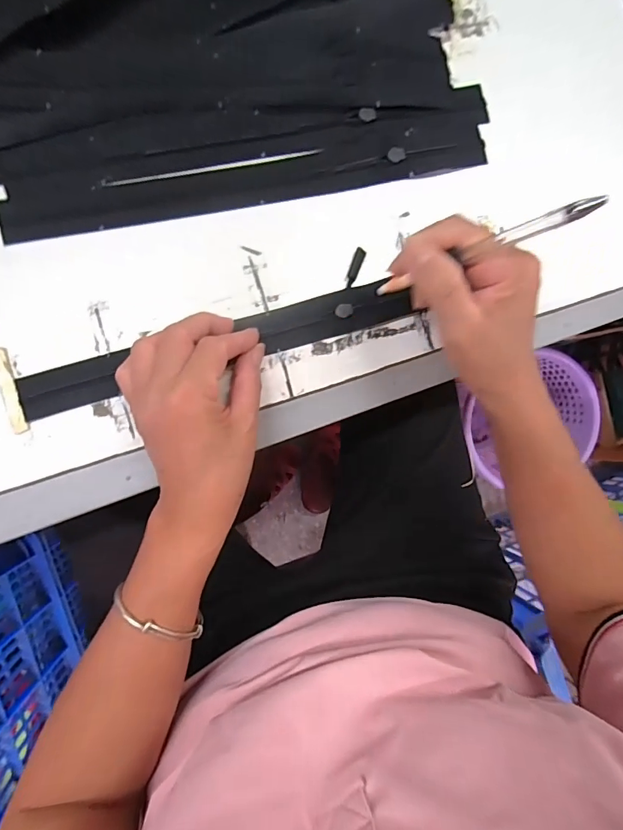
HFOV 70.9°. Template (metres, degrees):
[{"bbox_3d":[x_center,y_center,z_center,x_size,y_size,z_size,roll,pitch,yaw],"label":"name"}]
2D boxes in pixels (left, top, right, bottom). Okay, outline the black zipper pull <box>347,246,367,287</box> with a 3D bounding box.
[{"bbox_3d":[0.033,-0.110,0.325,0.008,0.004,0.030,22,87,-7],"label":"black zipper pull"}]

